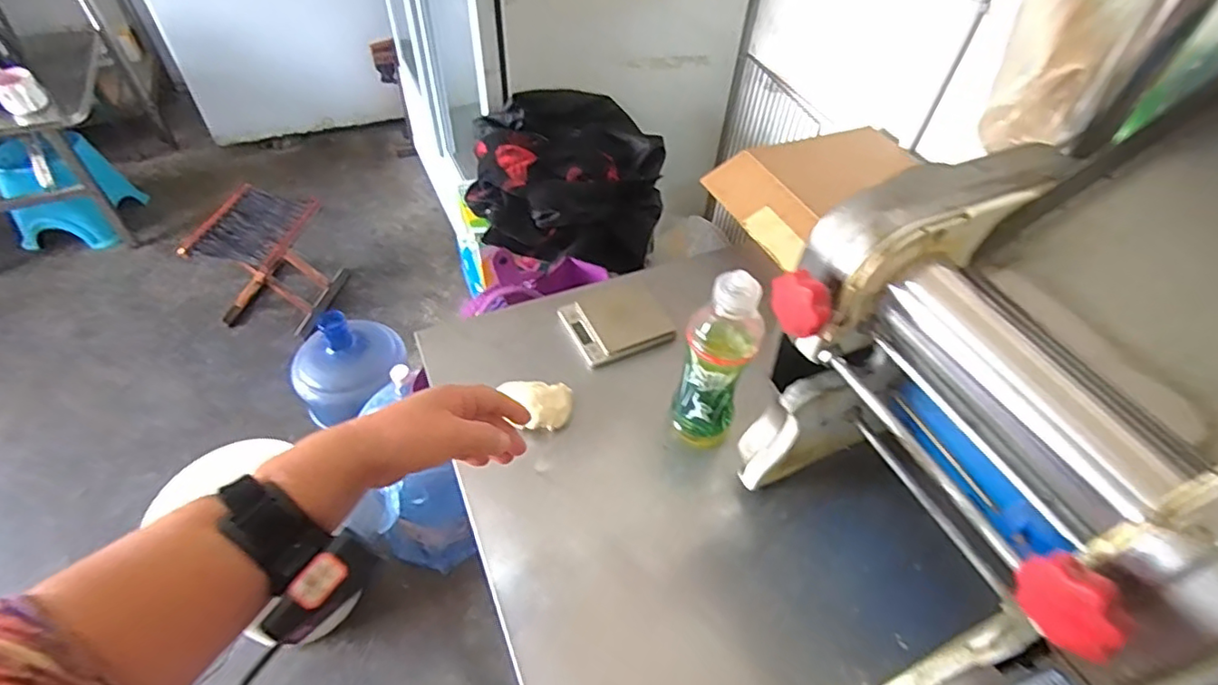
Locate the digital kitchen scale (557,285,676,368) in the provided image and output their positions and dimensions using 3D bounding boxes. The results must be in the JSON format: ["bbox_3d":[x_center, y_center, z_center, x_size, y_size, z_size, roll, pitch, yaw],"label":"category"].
[{"bbox_3d":[0.008,-0.027,0.781,0.122,0.014,0.114,-20,54,-19],"label":"digital kitchen scale"}]

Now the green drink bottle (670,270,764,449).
[{"bbox_3d":[0.108,0.021,0.610,0.071,0.224,0.058,25,53,16],"label":"green drink bottle"}]

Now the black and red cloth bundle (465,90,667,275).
[{"bbox_3d":[-0.076,-0.306,1.126,0.341,0.187,0.312,-3,50,-6],"label":"black and red cloth bundle"}]

